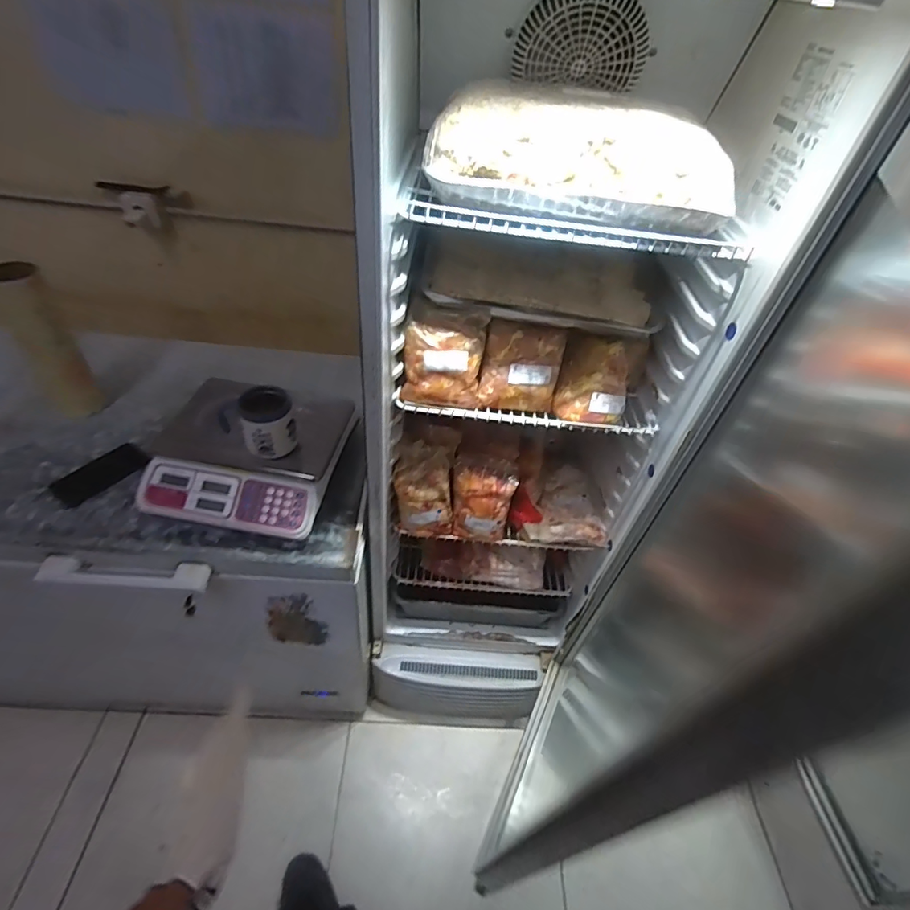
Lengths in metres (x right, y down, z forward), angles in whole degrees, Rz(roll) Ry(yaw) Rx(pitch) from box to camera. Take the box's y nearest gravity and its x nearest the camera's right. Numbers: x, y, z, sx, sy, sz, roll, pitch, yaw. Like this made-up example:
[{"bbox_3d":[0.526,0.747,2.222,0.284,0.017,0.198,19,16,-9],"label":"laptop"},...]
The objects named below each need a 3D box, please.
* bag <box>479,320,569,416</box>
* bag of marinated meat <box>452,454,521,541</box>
[{"bbox_3d":[0.111,-0.143,0.805,0.131,0.134,0.055,8,13,1],"label":"bag"},{"bbox_3d":[0.058,0.086,1.004,0.129,0.195,0.075,8,23,3],"label":"bag of marinated meat"}]

